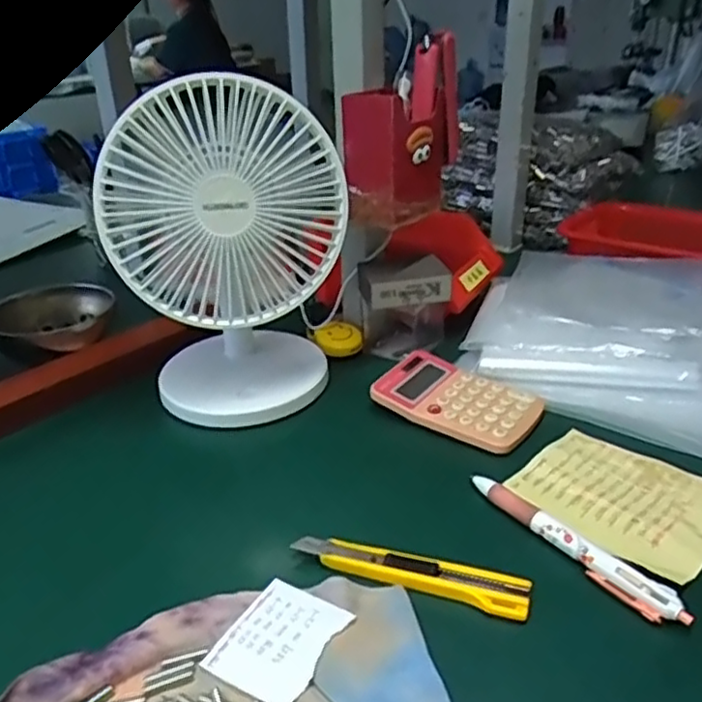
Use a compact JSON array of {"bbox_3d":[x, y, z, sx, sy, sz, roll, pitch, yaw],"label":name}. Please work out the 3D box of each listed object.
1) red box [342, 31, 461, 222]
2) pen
[{"bbox_3d":[0.040,-0.173,0.540,0.056,0.119,0.101,18,34,35],"label":"red box"},{"bbox_3d":[0.122,0.108,0.382,0.013,0.017,0.139,-23,33,-31],"label":"pen"}]

